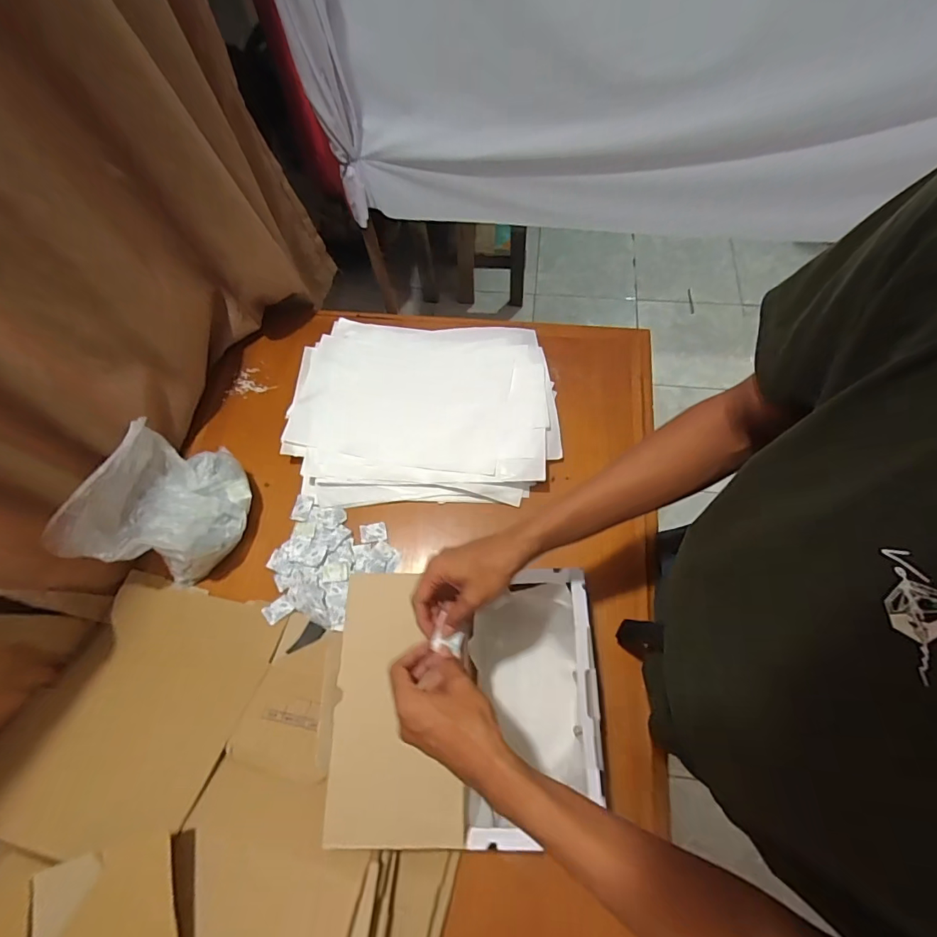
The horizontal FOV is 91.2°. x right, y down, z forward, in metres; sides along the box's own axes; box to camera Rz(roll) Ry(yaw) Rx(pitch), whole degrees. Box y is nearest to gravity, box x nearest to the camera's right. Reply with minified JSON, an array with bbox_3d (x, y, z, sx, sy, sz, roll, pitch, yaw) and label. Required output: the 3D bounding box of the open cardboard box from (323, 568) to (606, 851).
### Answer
[{"bbox_3d":[0.003,0.279,0.571,0.282,0.152,0.277,-1,66,3],"label":"open cardboard box"}]

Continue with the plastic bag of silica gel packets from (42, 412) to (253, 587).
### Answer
[{"bbox_3d":[-0.414,0.046,0.644,0.155,0.157,0.209,13,67,9],"label":"plastic bag of silica gel packets"}]

